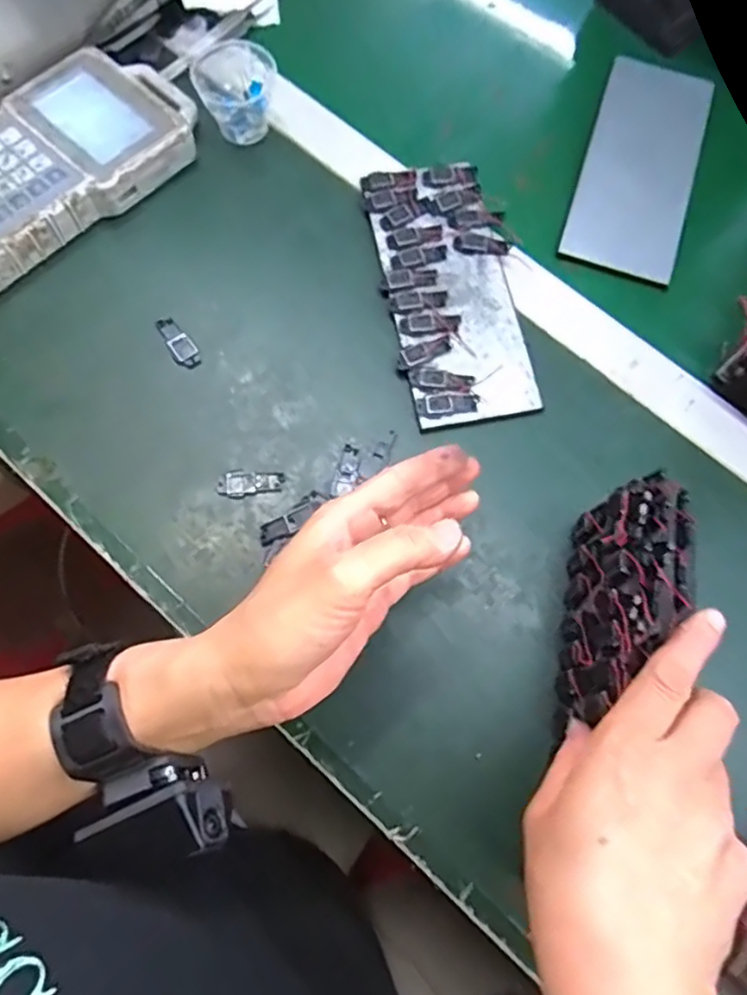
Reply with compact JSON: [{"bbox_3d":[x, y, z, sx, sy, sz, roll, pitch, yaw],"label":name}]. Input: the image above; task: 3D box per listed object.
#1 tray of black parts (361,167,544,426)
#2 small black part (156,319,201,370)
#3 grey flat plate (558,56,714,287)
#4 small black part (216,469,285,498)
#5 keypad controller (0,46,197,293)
[{"bbox_3d":[0.051,-0.141,0.438,0.085,0.010,0.194,-9,73,-5],"label":"tray of black parts"},{"bbox_3d":[-0.127,-0.102,0.423,0.016,0.004,0.040,-31,76,-11],"label":"small black part"},{"bbox_3d":[0.199,-0.249,0.482,0.079,0.004,0.192,18,73,4],"label":"grey flat plate"},{"bbox_3d":[-0.075,-0.008,0.396,0.040,0.004,0.018,4,72,-1],"label":"small black part"},{"bbox_3d":[-0.225,-0.226,0.443,0.219,0.030,0.104,-42,78,-13],"label":"keypad controller"}]

